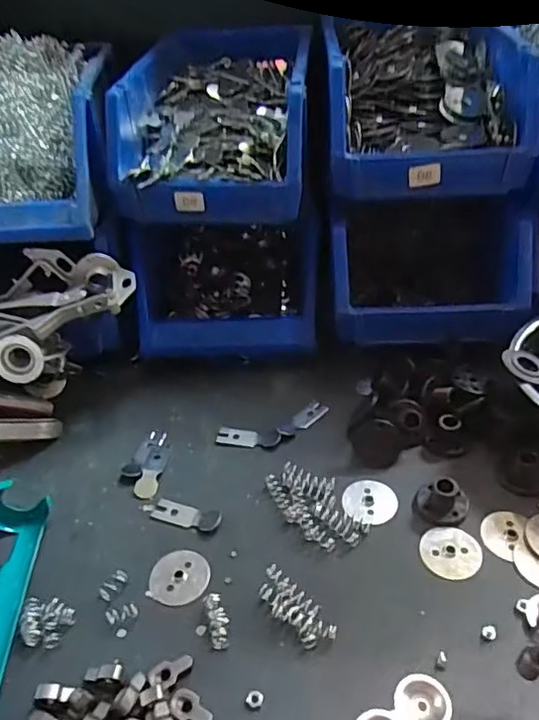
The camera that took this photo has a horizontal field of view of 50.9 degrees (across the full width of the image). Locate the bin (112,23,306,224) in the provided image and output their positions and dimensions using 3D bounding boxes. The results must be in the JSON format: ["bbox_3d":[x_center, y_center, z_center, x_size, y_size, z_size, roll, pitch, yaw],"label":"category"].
[{"bbox_3d":[-0.055,-0.295,0.685,0.199,0.114,0.344,-2,38,5],"label":"bin"}]

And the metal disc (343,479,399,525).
[{"bbox_3d":[0.087,0.122,0.492,0.045,0.005,0.046,-3,39,3],"label":"metal disc"}]

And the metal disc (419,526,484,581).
[{"bbox_3d":[0.143,0.150,0.448,0.045,0.004,0.046,-3,39,3],"label":"metal disc"}]

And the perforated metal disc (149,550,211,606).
[{"bbox_3d":[-0.071,0.170,0.447,0.044,0.004,0.047,-3,39,3],"label":"perforated metal disc"}]

